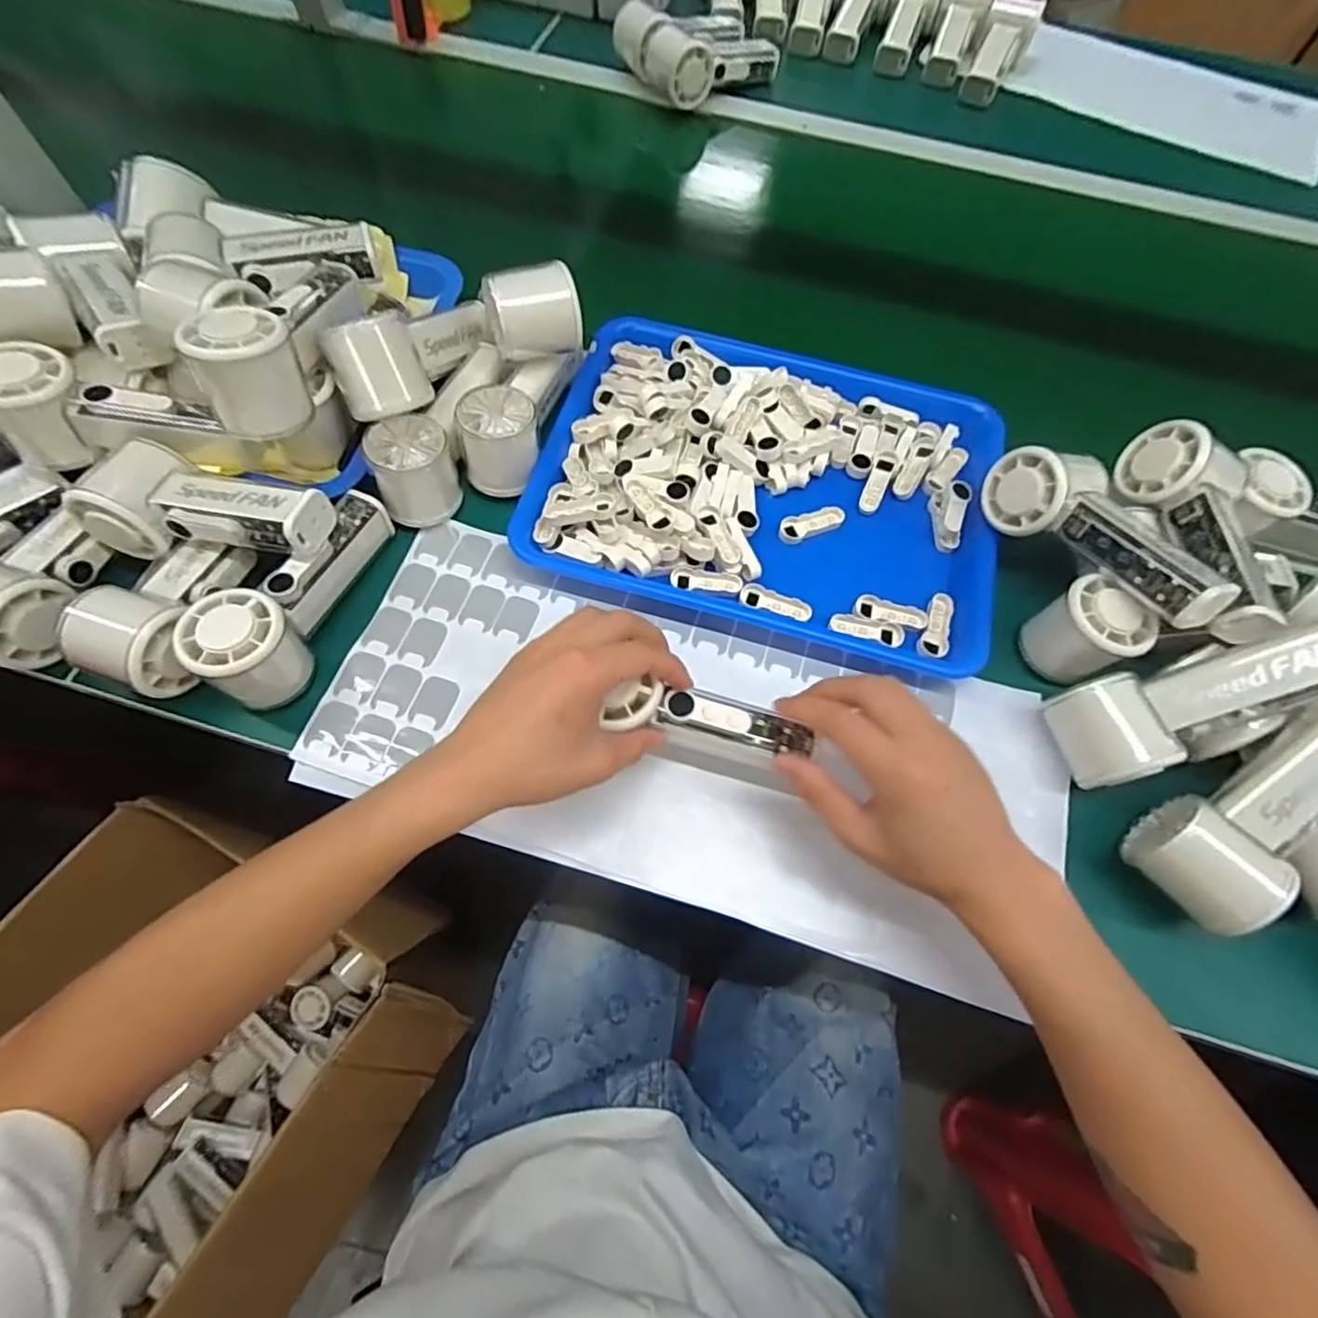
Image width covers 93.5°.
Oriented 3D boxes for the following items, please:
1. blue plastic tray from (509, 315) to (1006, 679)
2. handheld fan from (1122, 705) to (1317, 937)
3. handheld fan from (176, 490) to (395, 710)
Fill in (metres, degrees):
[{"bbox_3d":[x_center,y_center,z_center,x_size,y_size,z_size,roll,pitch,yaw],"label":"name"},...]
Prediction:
[{"bbox_3d":[0.086,-0.139,0.471,0.331,0.034,0.244,16,66,4],"label":"blue plastic tray"},{"bbox_3d":[0.346,0.082,0.349,0.152,0.047,0.059,-45,74,5],"label":"handheld fan"},{"bbox_3d":[-0.233,-0.046,0.401,0.053,0.059,0.155,21,67,6],"label":"handheld fan"}]

